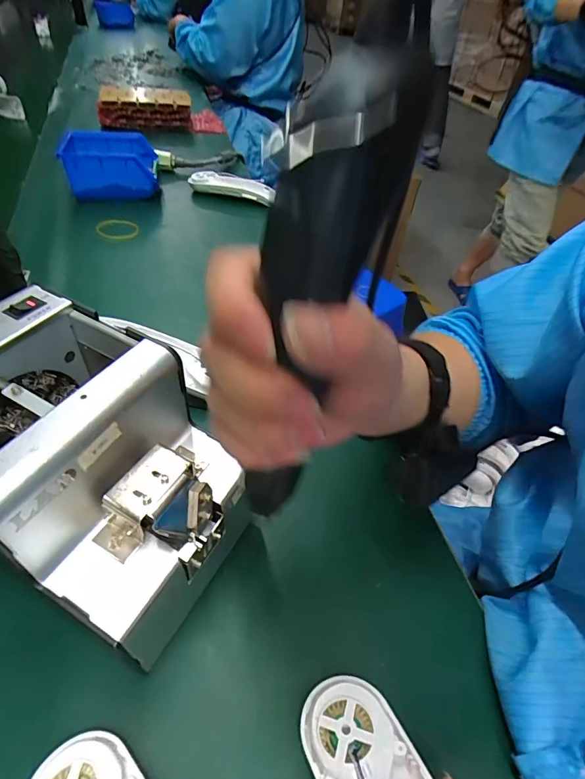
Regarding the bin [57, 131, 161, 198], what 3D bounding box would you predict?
[{"bbox_3d":[-0.294,-0.358,0.679,0.141,0.079,0.102,-7,46,-14],"label":"bin"}]

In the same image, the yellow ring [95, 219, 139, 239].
[{"bbox_3d":[-0.259,-0.239,0.624,0.067,0.006,0.053,14,45,8],"label":"yellow ring"}]

